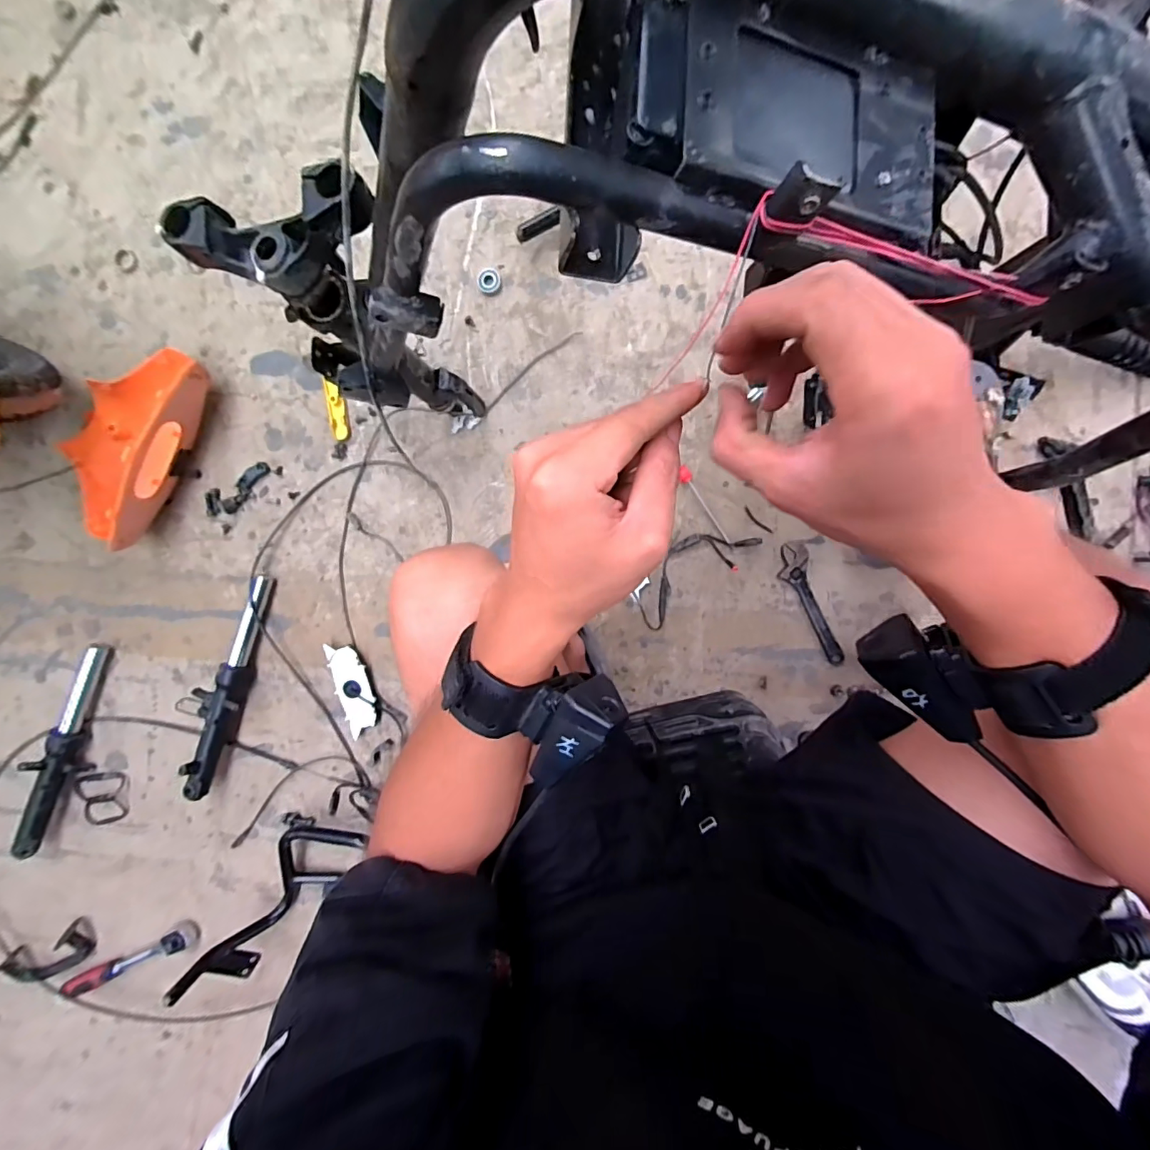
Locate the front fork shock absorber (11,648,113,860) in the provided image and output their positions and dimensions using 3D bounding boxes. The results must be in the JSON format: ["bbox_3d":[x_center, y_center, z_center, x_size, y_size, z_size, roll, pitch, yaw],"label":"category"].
[{"bbox_3d":[-0.778,0.268,0.755,0.059,0.054,0.329,21,95,1],"label":"front fork shock absorber"}]

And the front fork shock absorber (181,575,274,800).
[{"bbox_3d":[-0.529,0.168,0.752,0.075,0.067,0.336,25,95,0],"label":"front fork shock absorber"}]

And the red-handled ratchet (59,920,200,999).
[{"bbox_3d":[-0.704,0.614,0.785,0.215,0.036,0.040,-25,93,4],"label":"red-handled ratchet"}]

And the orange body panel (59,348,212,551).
[{"bbox_3d":[-0.657,-0.200,0.733,0.141,0.107,0.290,25,95,0],"label":"orange body panel"}]

